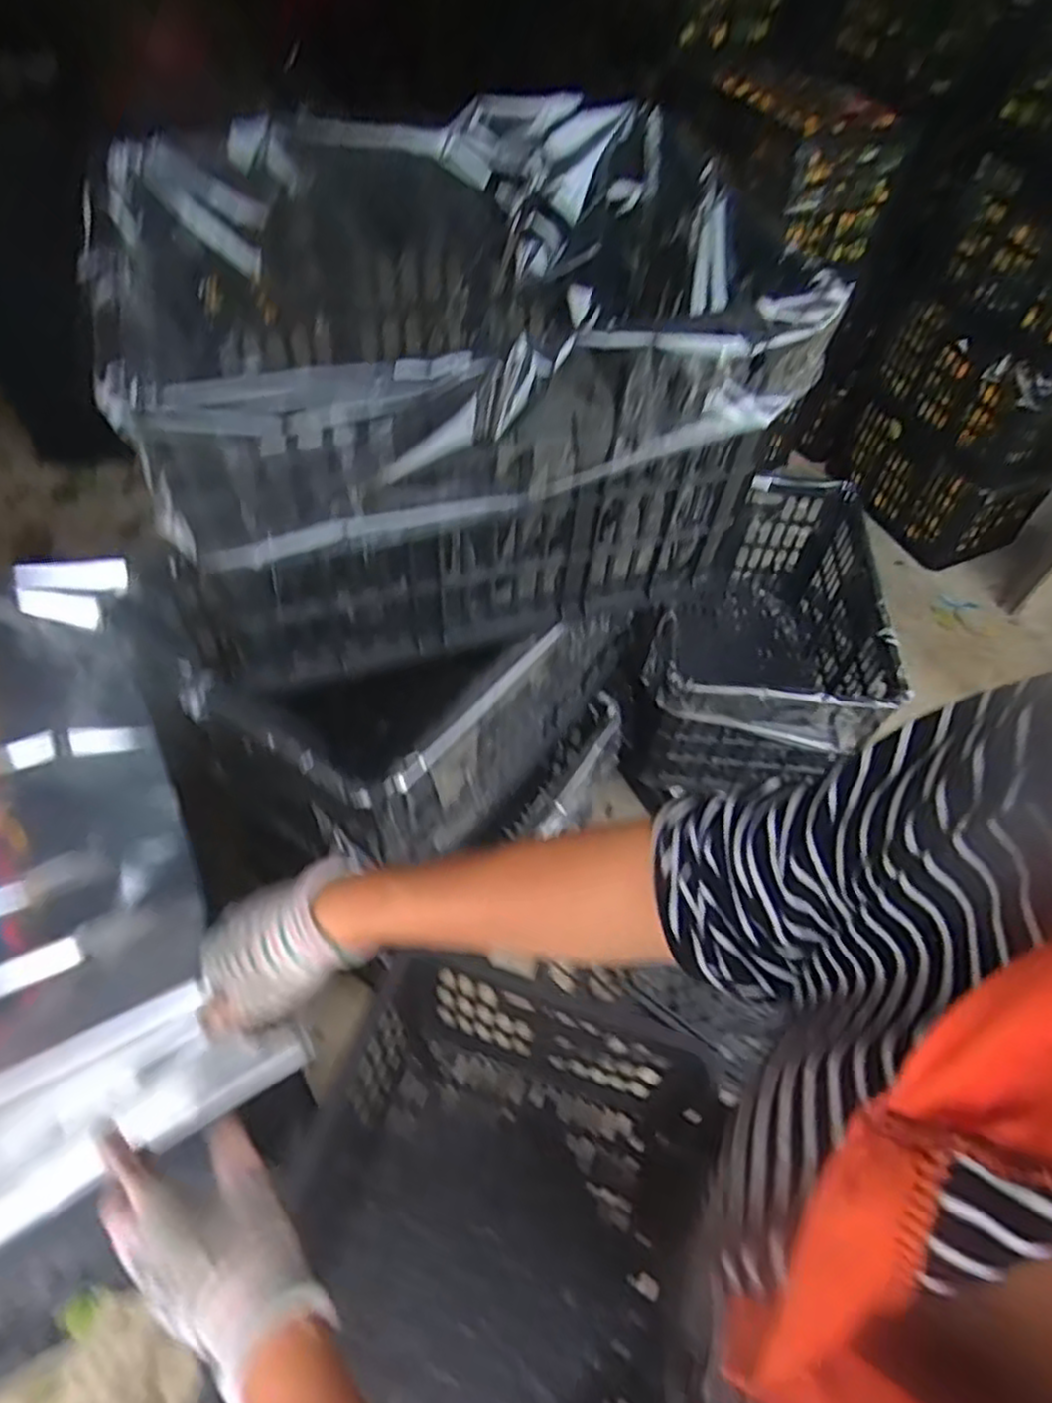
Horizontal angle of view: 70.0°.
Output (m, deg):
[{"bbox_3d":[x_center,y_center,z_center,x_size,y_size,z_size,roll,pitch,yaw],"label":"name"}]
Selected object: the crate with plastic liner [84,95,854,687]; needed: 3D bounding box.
[{"bbox_3d":[-0.060,-0.273,0.677,0.482,0.300,0.380,-10,56,-12],"label":"crate with plastic liner"}]

